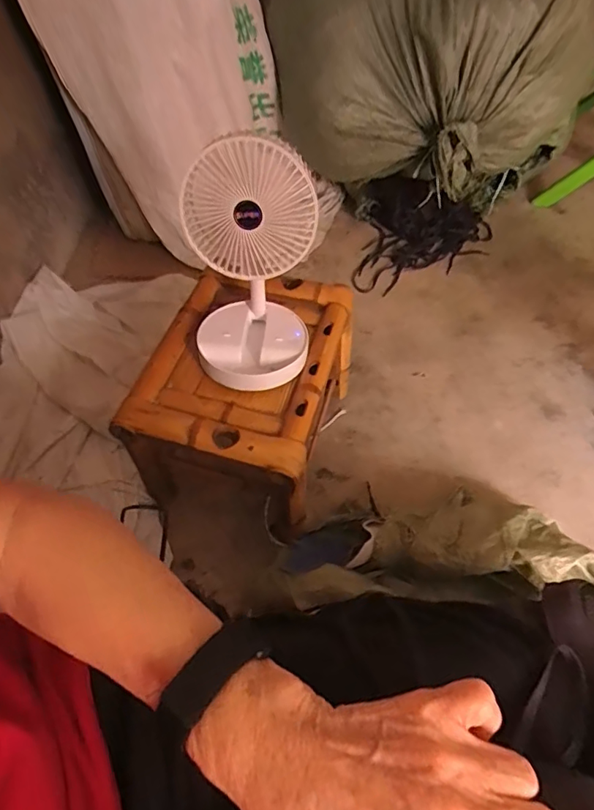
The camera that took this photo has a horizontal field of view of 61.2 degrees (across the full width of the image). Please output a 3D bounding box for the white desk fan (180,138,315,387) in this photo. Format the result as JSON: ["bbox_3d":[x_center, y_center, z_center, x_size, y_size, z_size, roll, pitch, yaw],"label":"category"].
[{"bbox_3d":[-0.060,-0.168,0.643,0.163,0.285,0.154,-1,55,-1],"label":"white desk fan"}]

